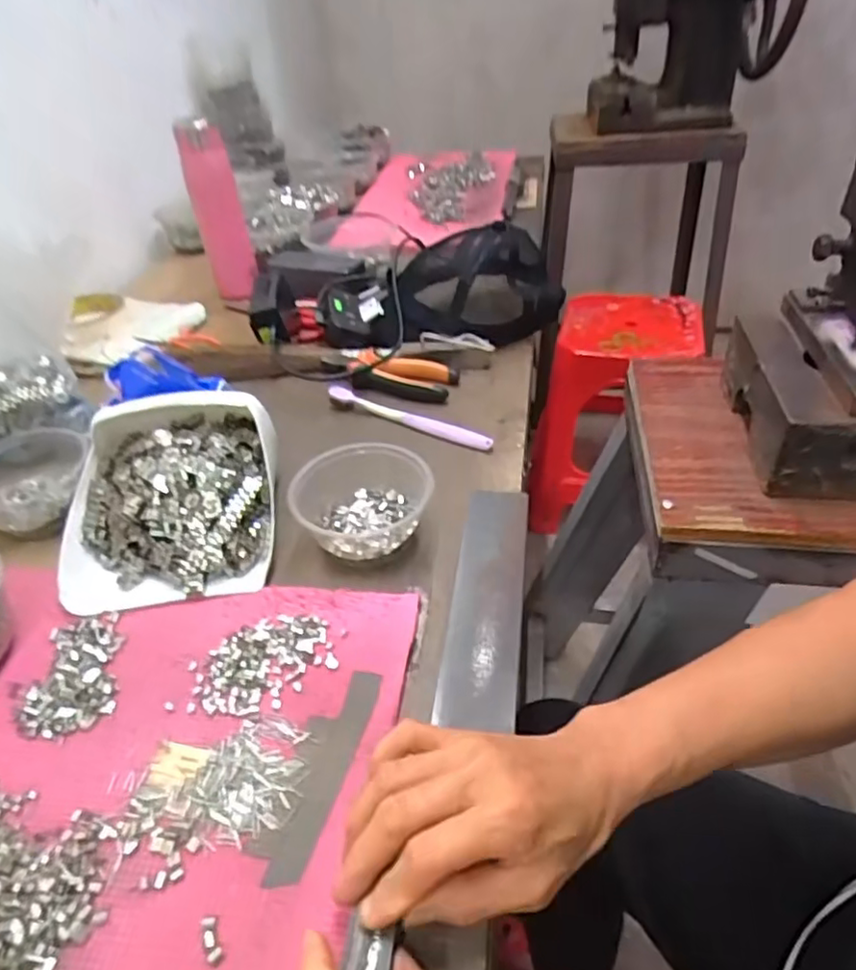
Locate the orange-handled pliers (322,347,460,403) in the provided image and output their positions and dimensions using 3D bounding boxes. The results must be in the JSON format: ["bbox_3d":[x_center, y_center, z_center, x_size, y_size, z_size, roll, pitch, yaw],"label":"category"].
[{"bbox_3d":[-0.045,-0.123,0.687,0.152,0.017,0.067,12,42,18],"label":"orange-handled pliers"}]

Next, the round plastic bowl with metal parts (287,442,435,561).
[{"bbox_3d":[-0.048,0.012,0.498,0.103,0.048,0.091,-1,40,3],"label":"round plastic bowl with metal parts"}]

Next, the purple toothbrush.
[{"bbox_3d":[-0.019,-0.069,0.619,0.179,0.019,0.016,19,45,24],"label":"purple toothbrush"}]

